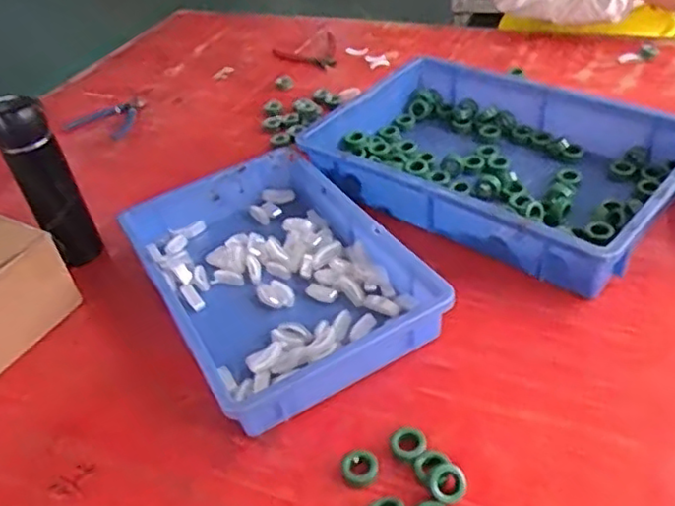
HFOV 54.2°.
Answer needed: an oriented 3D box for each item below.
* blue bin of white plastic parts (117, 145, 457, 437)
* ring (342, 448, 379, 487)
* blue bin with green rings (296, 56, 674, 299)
[{"bbox_3d":[-0.071,0.018,0.733,0.242,0.057,0.357,-24,42,-19],"label":"blue bin of white plastic parts"},{"bbox_3d":[0.020,0.182,0.563,0.031,0.006,0.034,-5,39,4],"label":"ring"},{"bbox_3d":[0.206,-0.124,0.855,0.436,0.077,0.301,27,50,35],"label":"blue bin with green rings"}]

